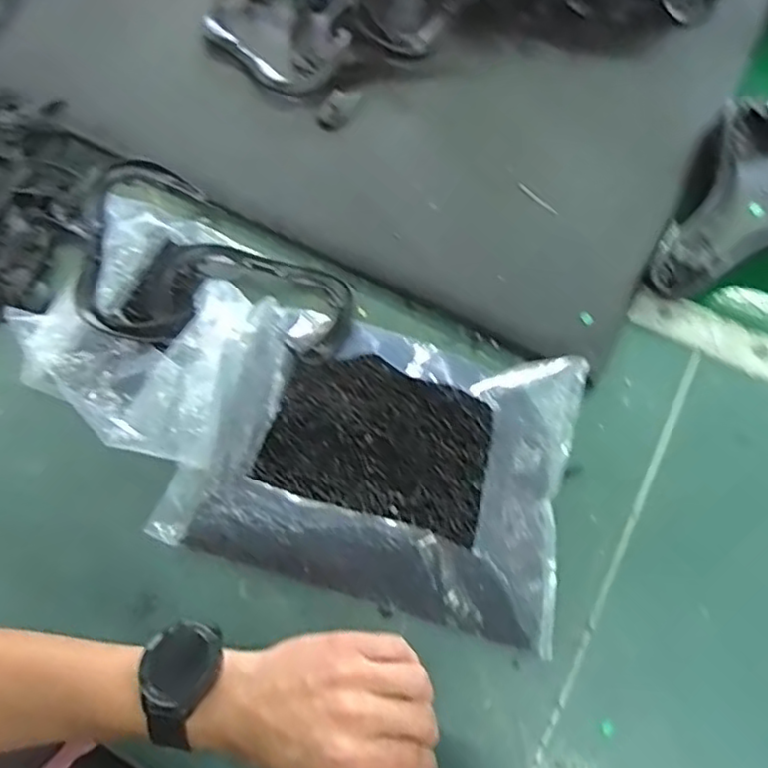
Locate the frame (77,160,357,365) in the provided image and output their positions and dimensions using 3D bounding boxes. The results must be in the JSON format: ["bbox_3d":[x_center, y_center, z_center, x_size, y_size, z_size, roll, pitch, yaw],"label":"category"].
[{"bbox_3d":[-0.166,-0.094,0.585,0.268,0.045,0.163,29,72,13],"label":"frame"}]

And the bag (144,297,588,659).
[{"bbox_3d":[-0.005,0.056,0.524,0.300,0.045,0.214,13,69,7],"label":"bag"}]

